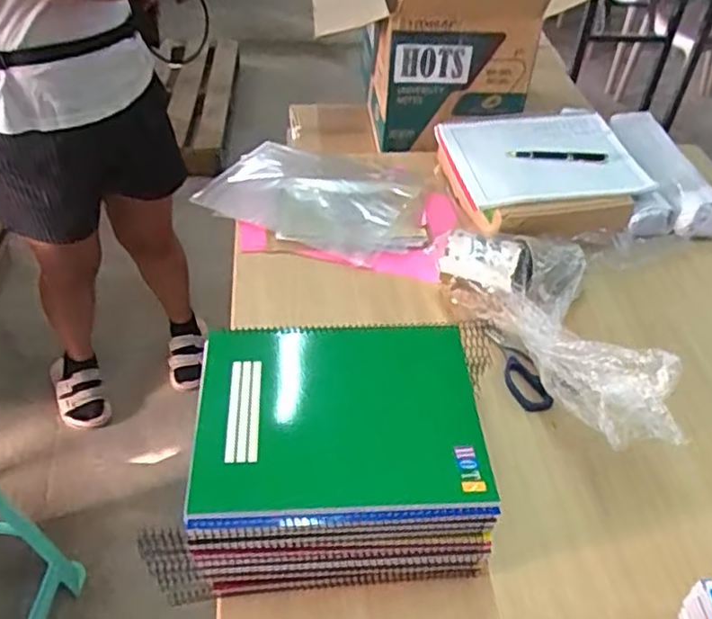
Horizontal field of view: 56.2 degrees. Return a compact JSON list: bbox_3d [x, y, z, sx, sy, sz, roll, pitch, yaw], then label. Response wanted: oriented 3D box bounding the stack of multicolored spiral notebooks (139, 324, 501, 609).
[{"bbox_3d":[-0.035,0.143,0.650,0.285,0.147,0.219,-2,44,-5],"label":"stack of multicolored spiral notebooks"}]

